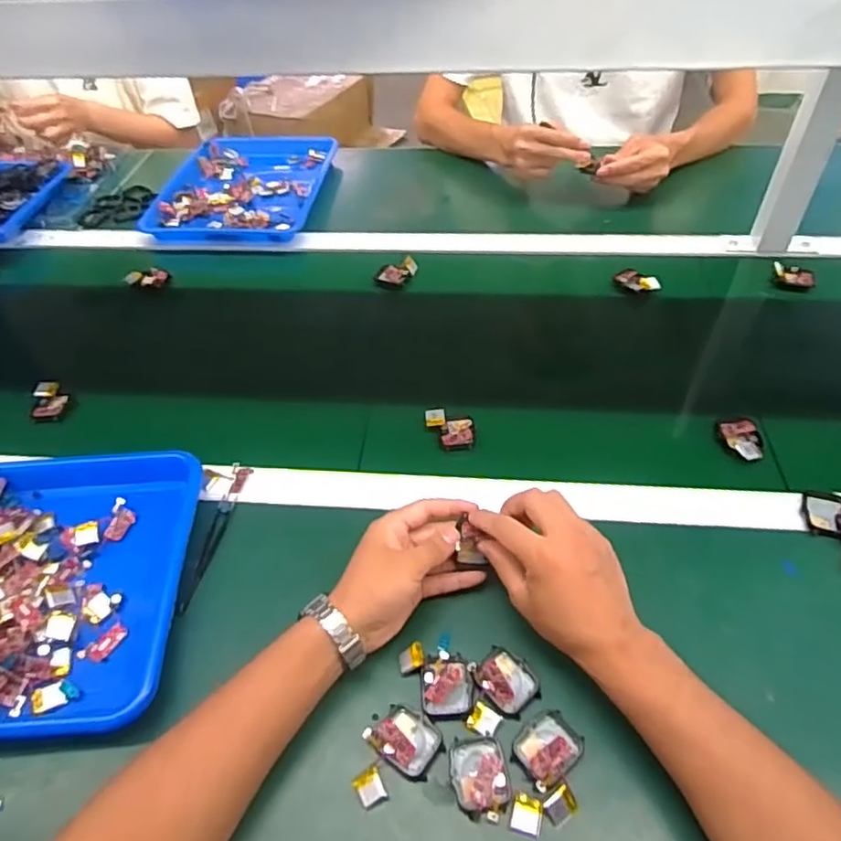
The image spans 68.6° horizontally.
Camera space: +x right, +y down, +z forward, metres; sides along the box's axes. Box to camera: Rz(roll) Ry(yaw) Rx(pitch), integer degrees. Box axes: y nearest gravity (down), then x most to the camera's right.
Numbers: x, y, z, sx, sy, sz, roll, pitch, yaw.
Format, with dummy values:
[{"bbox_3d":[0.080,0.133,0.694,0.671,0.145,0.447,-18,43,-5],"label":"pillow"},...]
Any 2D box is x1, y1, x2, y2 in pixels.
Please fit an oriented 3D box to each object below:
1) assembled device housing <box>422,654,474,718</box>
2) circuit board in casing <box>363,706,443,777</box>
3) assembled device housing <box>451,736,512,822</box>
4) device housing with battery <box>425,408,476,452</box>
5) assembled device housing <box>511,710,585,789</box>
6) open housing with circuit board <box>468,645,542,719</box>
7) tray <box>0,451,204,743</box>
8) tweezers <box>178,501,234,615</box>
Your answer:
[{"bbox_3d":[0.020,0.199,0.467,0.037,0.011,0.044,-4,48,0],"label":"assembled device housing"},{"bbox_3d":[-0.011,0.228,0.444,0.048,0.016,0.038,26,54,24],"label":"circuit board in casing"},{"bbox_3d":[0.042,0.245,0.425,0.038,0.011,0.049,-9,48,-5],"label":"assembled device housing"},{"bbox_3d":[0.031,0.009,0.641,0.049,0.018,0.048,-3,48,0],"label":"device housing with battery"},{"bbox_3d":[0.090,0.229,0.436,0.046,0.010,0.038,-36,56,-26],"label":"assembled device housing"},{"bbox_3d":[0.065,0.194,0.465,0.038,0.016,0.047,-33,55,-24],"label":"open housing with circuit board"},{"bbox_3d":[-0.364,0.139,0.521,0.331,0.043,0.264,-8,48,-4],"label":"tray"},{"bbox_3d":[-0.194,0.122,0.562,0.013,0.008,0.112,4,48,6],"label":"tweezers"}]

